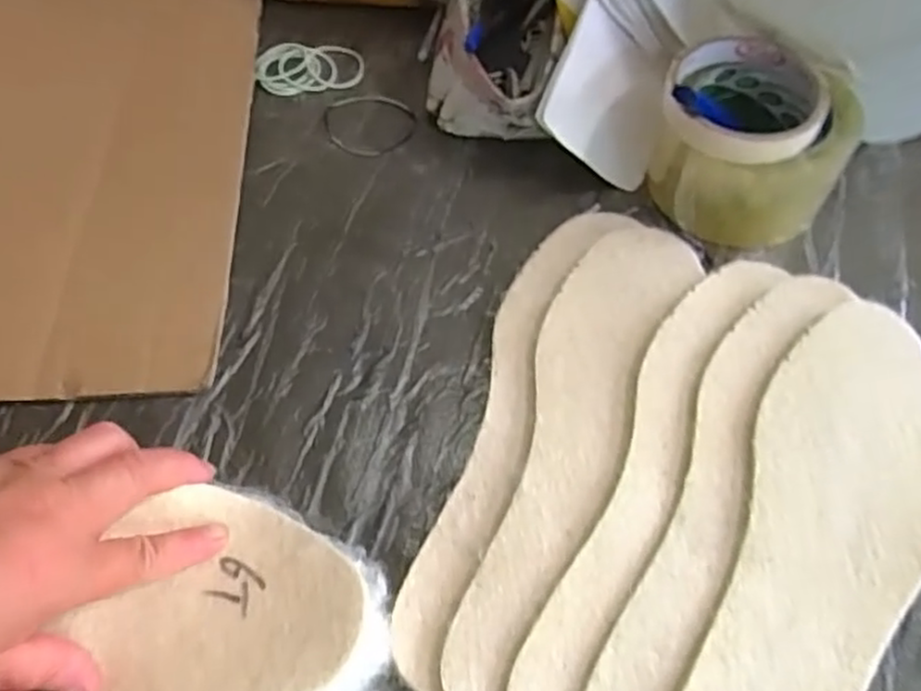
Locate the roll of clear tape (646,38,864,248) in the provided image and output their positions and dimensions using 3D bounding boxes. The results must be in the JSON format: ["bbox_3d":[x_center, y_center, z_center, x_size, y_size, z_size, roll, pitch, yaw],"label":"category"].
[{"bbox_3d":[0.170,-0.119,0.435,0.101,0.087,0.092,-1,61,1],"label":"roll of clear tape"}]

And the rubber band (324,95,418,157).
[{"bbox_3d":[-0.062,-0.151,0.510,0.062,0.006,0.062,-1,61,1],"label":"rubber band"}]

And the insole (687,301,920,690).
[{"bbox_3d":[0.163,0.094,0.329,0.085,0.008,0.266,25,66,7],"label":"insole"}]

